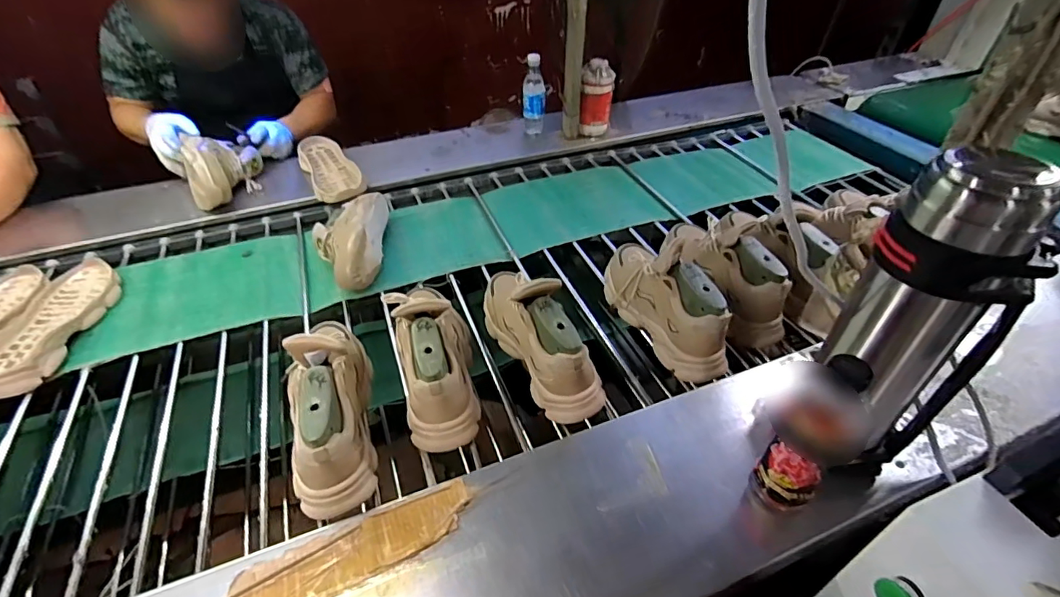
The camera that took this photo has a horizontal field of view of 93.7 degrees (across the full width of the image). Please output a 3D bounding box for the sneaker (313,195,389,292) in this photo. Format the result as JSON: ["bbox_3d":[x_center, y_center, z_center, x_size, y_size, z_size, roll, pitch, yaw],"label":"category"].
[{"bbox_3d":[-0.378,-0.116,1.027,0.135,0.102,0.266,-5,43,-5],"label":"sneaker"}]

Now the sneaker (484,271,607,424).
[{"bbox_3d":[0.011,0.040,0.795,0.101,0.136,0.293,-17,46,-18],"label":"sneaker"}]

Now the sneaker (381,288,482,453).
[{"bbox_3d":[-0.141,0.075,0.764,0.098,0.157,0.285,-7,43,-7],"label":"sneaker"}]

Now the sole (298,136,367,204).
[{"bbox_3d":[-0.507,-0.334,1.251,0.121,0.050,0.307,-22,47,-22],"label":"sole"}]

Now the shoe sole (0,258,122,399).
[{"bbox_3d":[-0.869,0.045,0.906,0.140,0.045,0.333,-6,43,-6],"label":"shoe sole"}]

